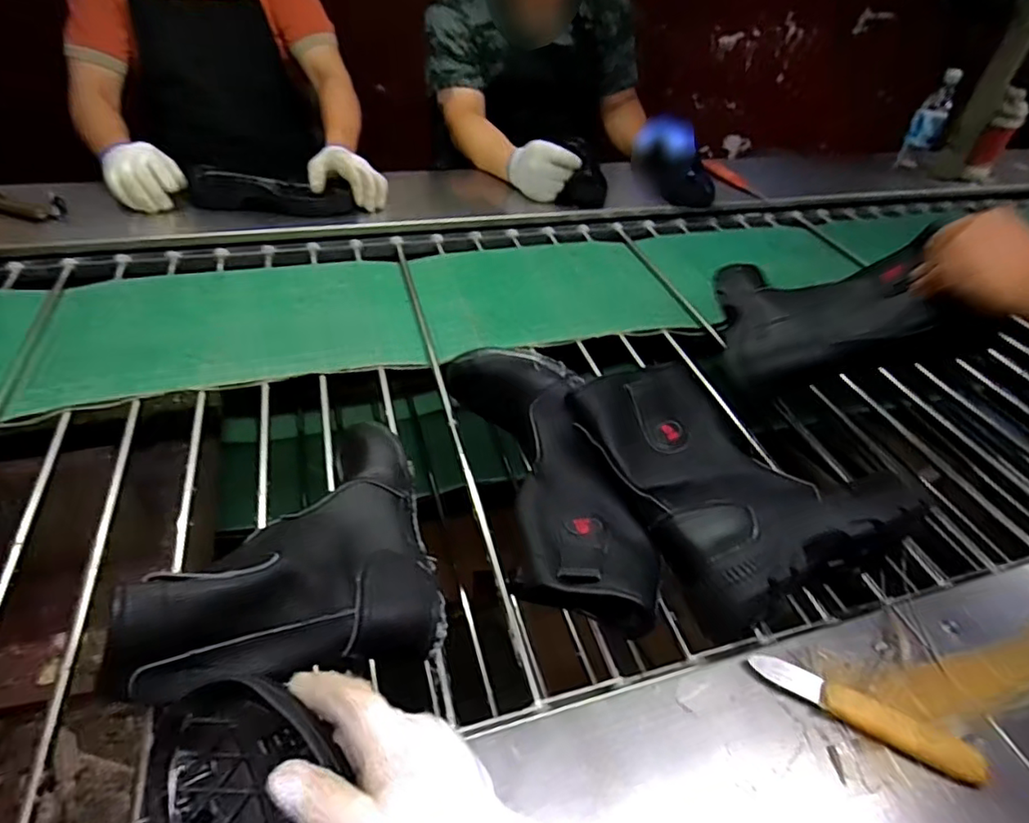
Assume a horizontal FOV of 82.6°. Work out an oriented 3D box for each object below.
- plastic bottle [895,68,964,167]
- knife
[{"bbox_3d":[0.959,-0.667,1.350,0.072,0.210,0.078,30,47,22],"label":"plastic bottle"},{"bbox_3d":[0.261,0.226,0.436,0.160,0.018,0.025,22,45,15],"label":"knife"}]

